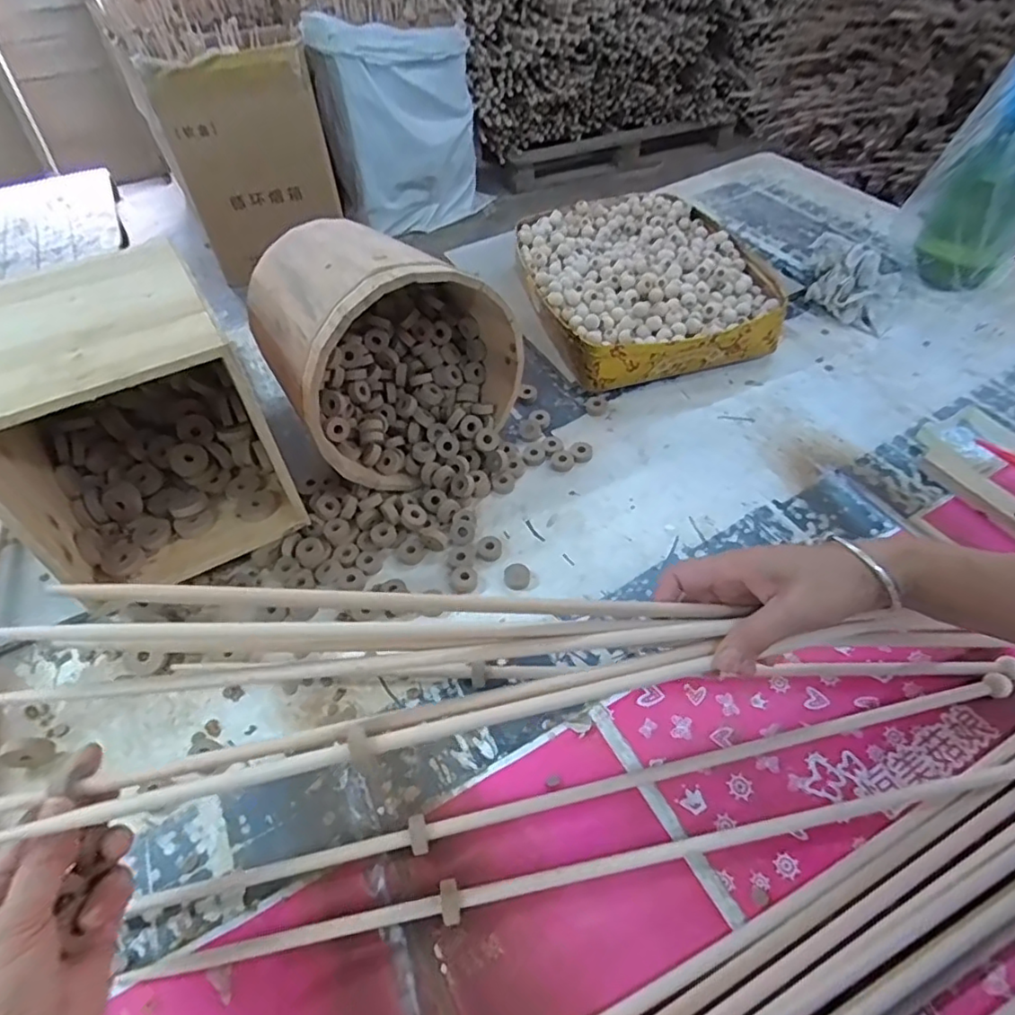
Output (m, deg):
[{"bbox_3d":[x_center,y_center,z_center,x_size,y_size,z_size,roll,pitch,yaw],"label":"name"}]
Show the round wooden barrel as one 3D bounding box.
[{"bbox_3d":[-0.139,-0.182,0.651,0.223,0.229,0.234,-27,55,-19],"label":"round wooden barrel"}]

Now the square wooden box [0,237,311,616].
[{"bbox_3d":[-0.354,-0.102,0.564,0.193,0.199,0.280,-24,54,-17],"label":"square wooden box"}]

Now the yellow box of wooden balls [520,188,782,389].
[{"bbox_3d":[0.182,-0.315,0.838,0.299,0.080,0.364,-11,51,-7],"label":"yellow box of wooden balls"}]

